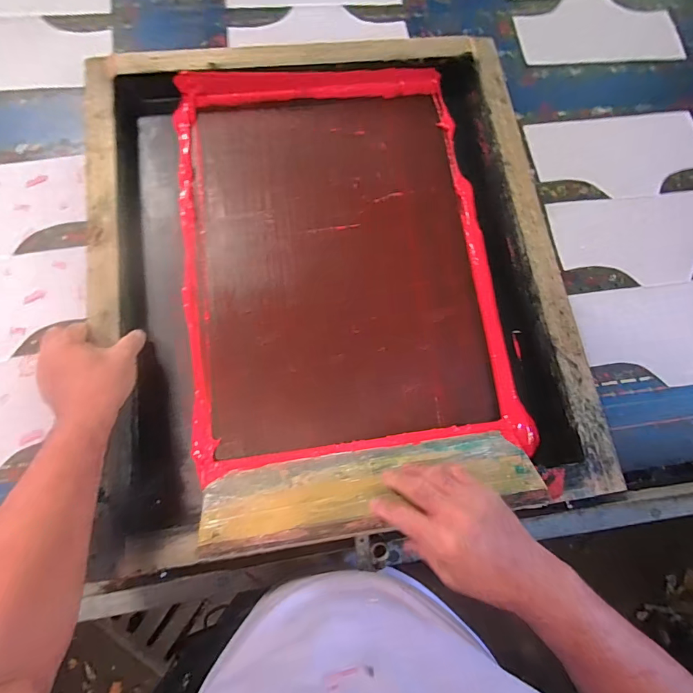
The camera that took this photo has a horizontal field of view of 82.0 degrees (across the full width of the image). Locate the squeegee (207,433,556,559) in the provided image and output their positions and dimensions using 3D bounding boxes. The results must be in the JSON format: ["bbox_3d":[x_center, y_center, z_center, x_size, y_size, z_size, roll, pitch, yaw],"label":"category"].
[{"bbox_3d":[0.029,0.168,0.471,0.381,0.028,0.110,-9,38,-7],"label":"squeegee"}]

